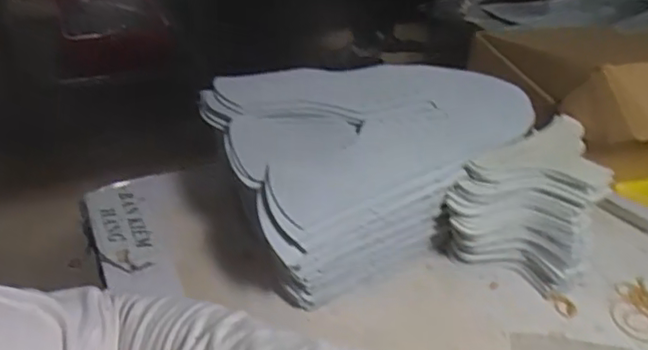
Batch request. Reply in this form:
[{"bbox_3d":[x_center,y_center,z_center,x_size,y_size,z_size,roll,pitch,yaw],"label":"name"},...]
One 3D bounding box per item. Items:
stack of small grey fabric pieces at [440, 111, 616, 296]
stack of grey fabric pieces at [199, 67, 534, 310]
[{"bbox_3d":[0.167,0.025,0.539,0.116,0.115,0.119,12,36,10],"label":"stack of small grey fabric pieces"},{"bbox_3d":[0.047,-0.005,0.566,0.272,0.117,0.209,-12,39,-22],"label":"stack of grey fabric pieces"}]

